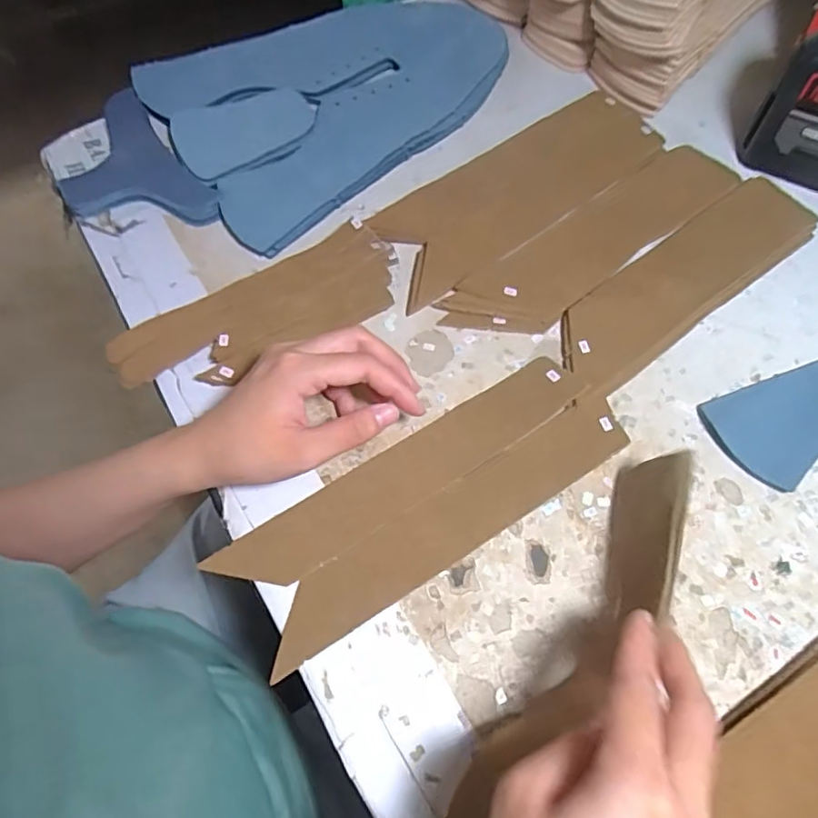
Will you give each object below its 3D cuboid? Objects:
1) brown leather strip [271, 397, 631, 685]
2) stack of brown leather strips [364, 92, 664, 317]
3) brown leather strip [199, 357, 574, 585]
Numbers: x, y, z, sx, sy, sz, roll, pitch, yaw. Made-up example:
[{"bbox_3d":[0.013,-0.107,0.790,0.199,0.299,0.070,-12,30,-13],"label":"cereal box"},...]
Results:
[{"bbox_3d":[0.027,0.064,0.333,0.233,0.004,0.039,-30,69,-13],"label":"brown leather strip"},{"bbox_3d":[0.084,-0.166,0.436,0.241,0.005,0.089,-33,69,-14],"label":"stack of brown leather strips"},{"bbox_3d":[-0.002,0.038,0.345,0.230,0.006,0.039,-30,69,-13],"label":"brown leather strip"}]

